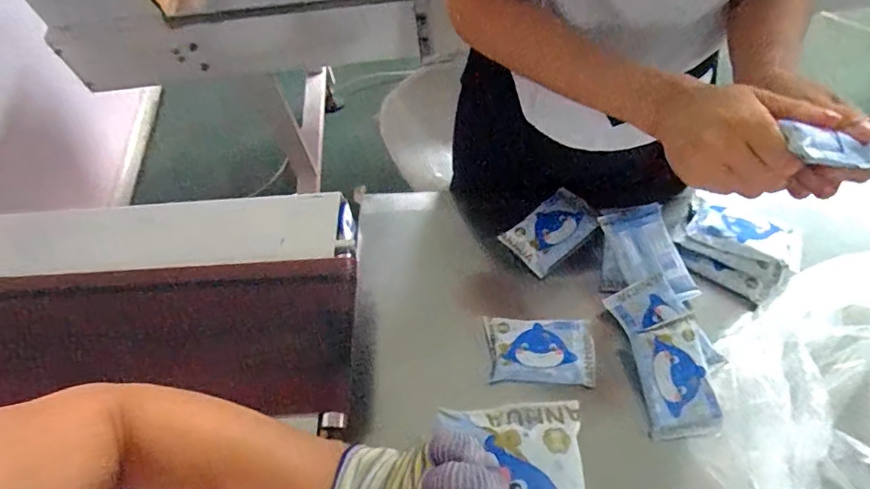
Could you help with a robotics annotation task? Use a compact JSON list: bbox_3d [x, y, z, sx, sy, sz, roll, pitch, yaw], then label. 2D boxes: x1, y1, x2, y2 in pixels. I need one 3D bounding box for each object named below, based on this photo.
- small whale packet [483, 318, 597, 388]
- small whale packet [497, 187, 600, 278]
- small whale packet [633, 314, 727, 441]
[{"bbox_3d":[0.138,0.139,0.669,0.135,0.020,0.085,-1,60,4],"label":"small whale packet"},{"bbox_3d":[0.175,-0.022,0.764,0.135,0.025,0.081,-37,64,-16],"label":"small whale packet"},{"bbox_3d":[0.295,0.162,0.632,0.088,0.023,0.129,-9,75,1],"label":"small whale packet"}]

